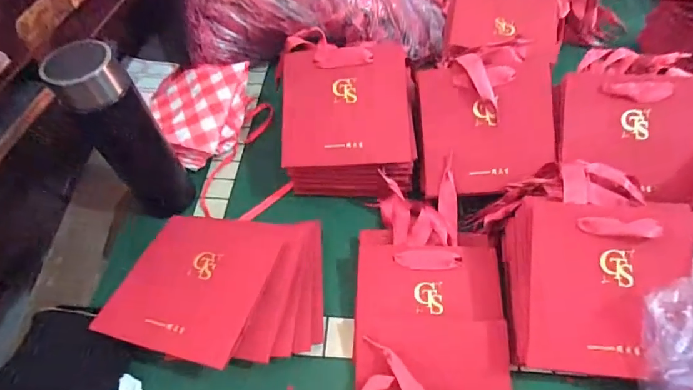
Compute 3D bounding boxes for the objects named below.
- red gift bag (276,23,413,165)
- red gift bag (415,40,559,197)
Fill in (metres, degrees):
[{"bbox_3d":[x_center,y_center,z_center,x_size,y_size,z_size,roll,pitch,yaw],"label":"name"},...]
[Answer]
[{"bbox_3d":[-0.002,-0.113,0.467,0.143,0.008,0.163,-1,76,3],"label":"red gift bag"},{"bbox_3d":[0.154,-0.086,0.454,0.142,0.017,0.160,-5,88,5],"label":"red gift bag"}]

